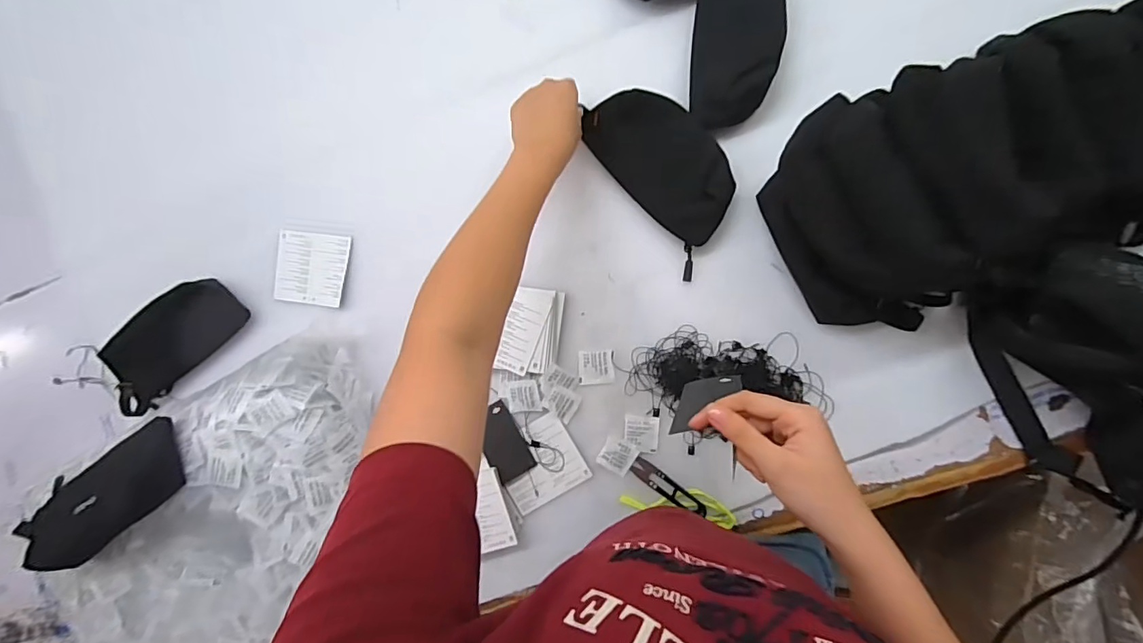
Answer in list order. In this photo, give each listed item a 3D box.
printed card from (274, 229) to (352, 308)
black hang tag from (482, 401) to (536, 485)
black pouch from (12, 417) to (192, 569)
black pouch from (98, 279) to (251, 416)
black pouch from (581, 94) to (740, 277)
[{"bbox_3d":[-0.330,-0.067,0.652,0.097,0.011,0.089,8,94,9],"label":"printed card"},{"bbox_3d":[-0.081,0.144,0.609,0.050,0.007,0.090,-29,91,-4],"label":"black hang tag"},{"bbox_3d":[-0.518,0.191,0.566,0.201,0.039,0.100,-33,61,1],"label":"black pouch"},{"bbox_3d":[-0.521,0.029,0.661,0.205,0.043,0.087,-40,85,8],"label":"black pouch"},{"bbox_3d":[0.106,-0.166,0.566,0.108,0.030,0.202,-31,85,8],"label":"black pouch"}]

